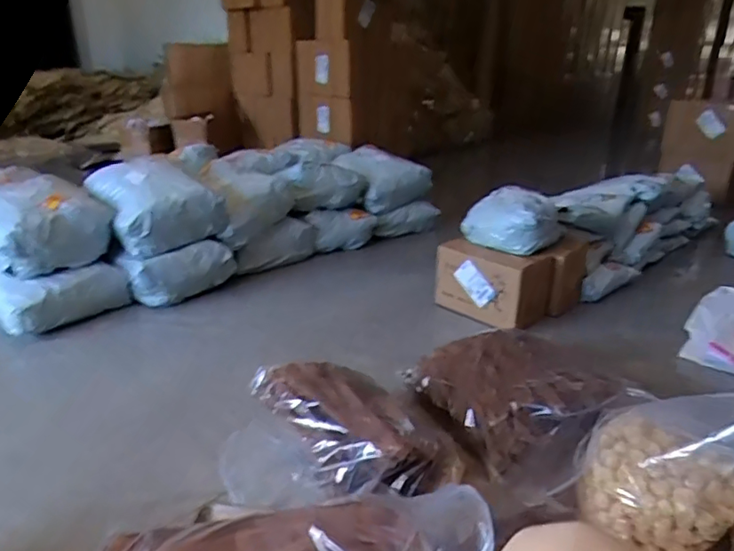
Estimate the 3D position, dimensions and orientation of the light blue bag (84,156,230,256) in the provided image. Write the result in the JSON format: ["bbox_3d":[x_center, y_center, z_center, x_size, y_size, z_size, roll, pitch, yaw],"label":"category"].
[{"bbox_3d":[-0.688,-0.247,1.834,0.326,0.220,0.376,-18,29,-37],"label":"light blue bag"}]

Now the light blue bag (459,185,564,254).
[{"bbox_3d":[0.429,-0.157,1.649,0.289,0.161,0.146,5,23,9],"label":"light blue bag"}]

